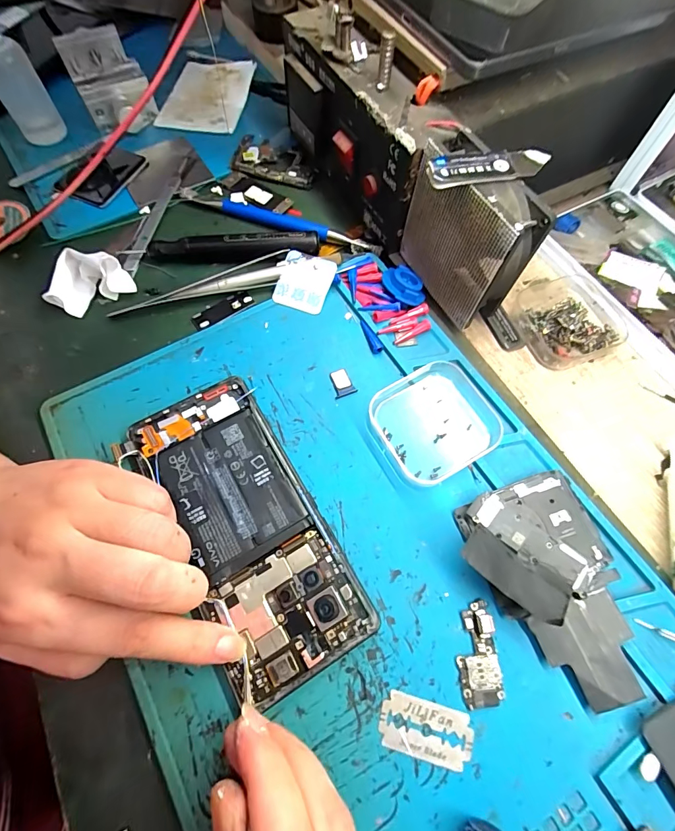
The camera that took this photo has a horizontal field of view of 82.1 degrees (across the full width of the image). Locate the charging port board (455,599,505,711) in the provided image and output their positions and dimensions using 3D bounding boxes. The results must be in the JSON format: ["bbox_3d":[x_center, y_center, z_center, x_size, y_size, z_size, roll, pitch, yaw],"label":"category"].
[{"bbox_3d":[0.068,0.116,0.189,0.020,0.004,0.045,-1,66,0],"label":"charging port board"}]

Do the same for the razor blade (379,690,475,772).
[{"bbox_3d":[0.041,0.144,0.176,0.043,0.004,0.022,15,67,7],"label":"razor blade"}]

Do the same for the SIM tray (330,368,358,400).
[{"bbox_3d":[0.003,-0.021,0.247,0.014,0.004,0.019,-19,67,-8],"label":"SIM tray"}]

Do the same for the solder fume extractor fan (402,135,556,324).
[{"bbox_3d":[0.077,-0.107,0.238,0.028,0.081,0.078,-29,69,-11],"label":"solder fume extractor fan"}]

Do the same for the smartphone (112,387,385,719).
[{"bbox_3d":[-0.051,0.057,0.209,0.076,0.008,0.160,-30,71,-12],"label":"smartphone"}]

